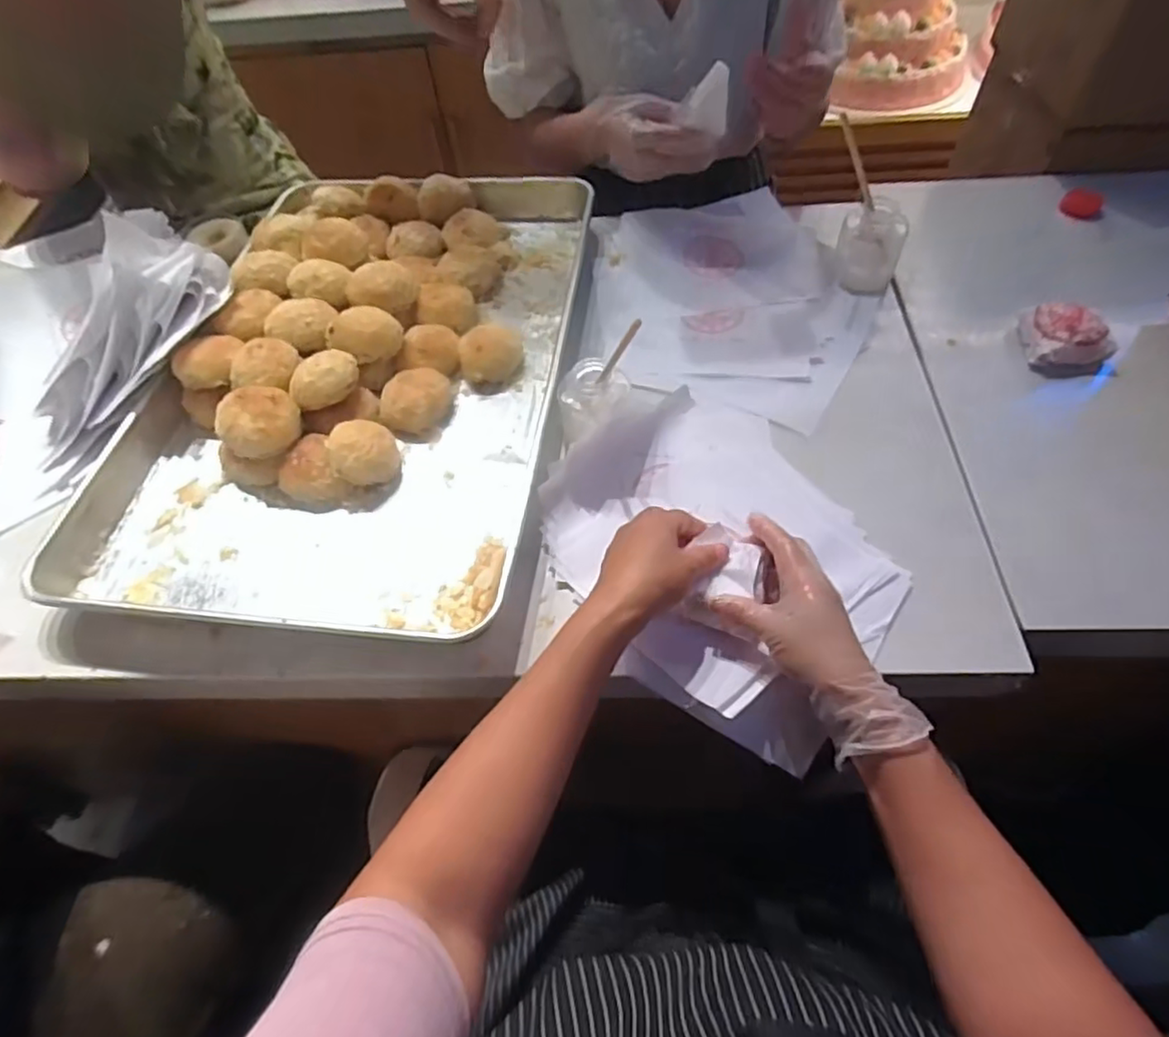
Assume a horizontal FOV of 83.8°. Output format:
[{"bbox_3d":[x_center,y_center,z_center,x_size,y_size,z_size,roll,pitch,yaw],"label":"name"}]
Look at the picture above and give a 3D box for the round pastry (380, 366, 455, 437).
[{"bbox_3d":[-0.164,-0.114,0.637,0.062,0.039,0.060,-2,58,3],"label":"round pastry"}]

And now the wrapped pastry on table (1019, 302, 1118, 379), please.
[{"bbox_3d":[0.465,-0.170,0.627,0.072,0.044,0.065,3,58,7],"label":"wrapped pastry on table"}]

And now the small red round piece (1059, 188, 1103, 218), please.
[{"bbox_3d":[0.581,-0.367,0.762,0.041,0.032,0.022,33,66,22],"label":"small red round piece"}]

